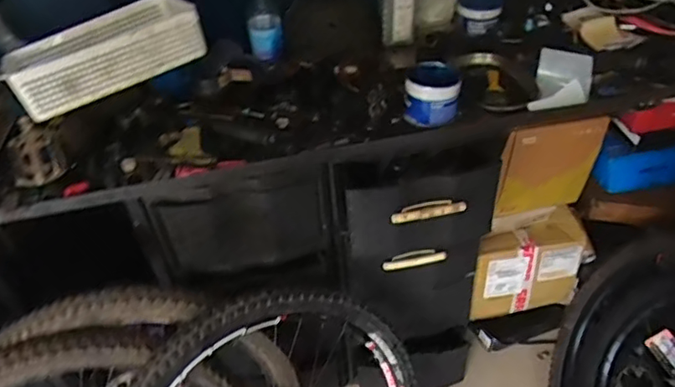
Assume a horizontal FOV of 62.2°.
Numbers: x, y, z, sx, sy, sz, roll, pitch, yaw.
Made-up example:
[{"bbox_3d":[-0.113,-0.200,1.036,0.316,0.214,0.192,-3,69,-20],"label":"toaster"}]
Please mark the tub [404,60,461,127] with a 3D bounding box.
[{"bbox_3d":[0.185,-0.201,1.099,0.107,0.072,0.117,6,42,12],"label":"tub"}]

